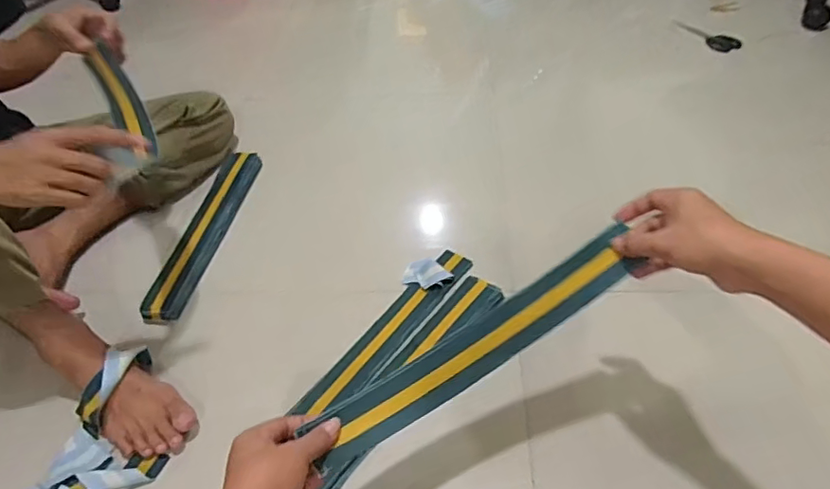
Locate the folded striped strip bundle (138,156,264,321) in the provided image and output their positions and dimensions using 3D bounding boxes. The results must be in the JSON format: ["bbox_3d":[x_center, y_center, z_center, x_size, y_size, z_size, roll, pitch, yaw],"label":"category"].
[{"bbox_3d":[-0.379,-0.037,0.960,0.065,0.036,0.416,3,46,8],"label":"folded striped strip bundle"}]

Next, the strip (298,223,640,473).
[{"bbox_3d":[0.069,0.110,0.560,0.358,0.061,0.059,-32,52,-6],"label":"strip"}]

